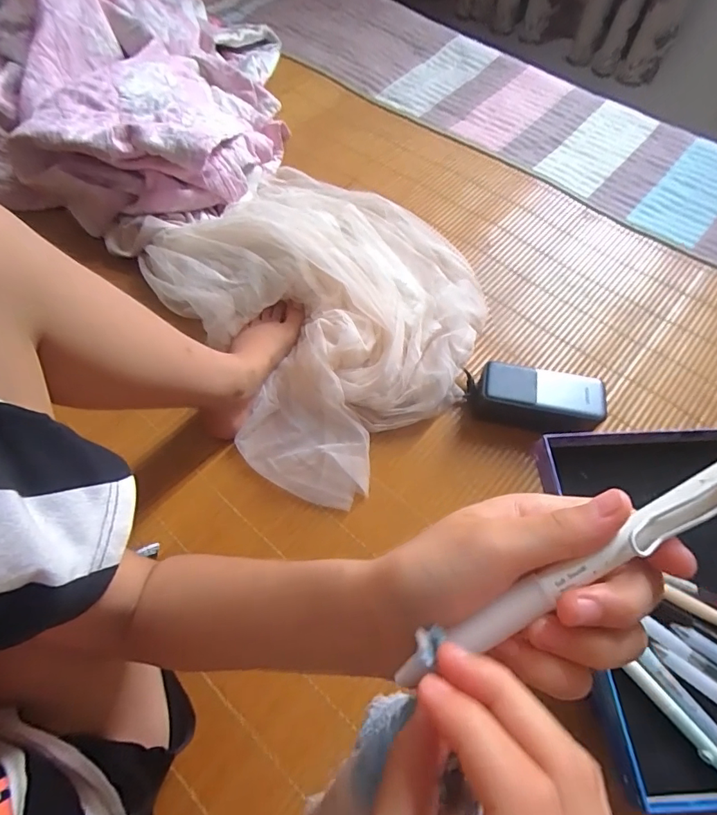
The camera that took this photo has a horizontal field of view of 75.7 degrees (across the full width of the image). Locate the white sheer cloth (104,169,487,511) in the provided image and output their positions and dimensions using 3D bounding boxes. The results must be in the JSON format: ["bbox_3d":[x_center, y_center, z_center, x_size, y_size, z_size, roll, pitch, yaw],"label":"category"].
[{"bbox_3d":[-0.058,-0.164,0.577,0.356,0.079,0.476,-34,66,-18],"label":"white sheer cloth"}]

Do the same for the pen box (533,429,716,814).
[{"bbox_3d":[0.273,0.148,0.375,0.202,0.021,0.270,-1,61,-2],"label":"pen box"}]

